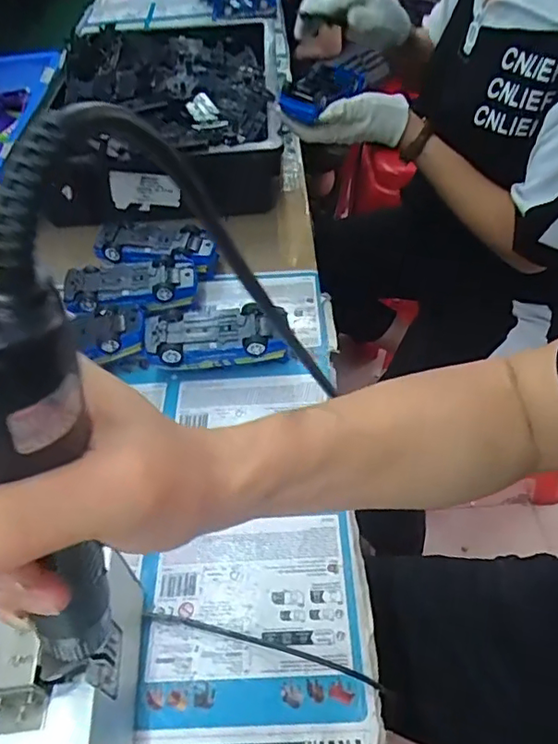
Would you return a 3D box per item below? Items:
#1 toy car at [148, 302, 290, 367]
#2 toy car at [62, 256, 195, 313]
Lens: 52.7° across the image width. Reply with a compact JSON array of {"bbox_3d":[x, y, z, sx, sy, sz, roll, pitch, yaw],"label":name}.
[{"bbox_3d":[-0.055,-0.027,0.517,0.128,0.043,0.059,-5,49,0],"label":"toy car"},{"bbox_3d":[-0.146,-0.081,0.575,0.131,0.045,0.067,-9,49,-3],"label":"toy car"}]

